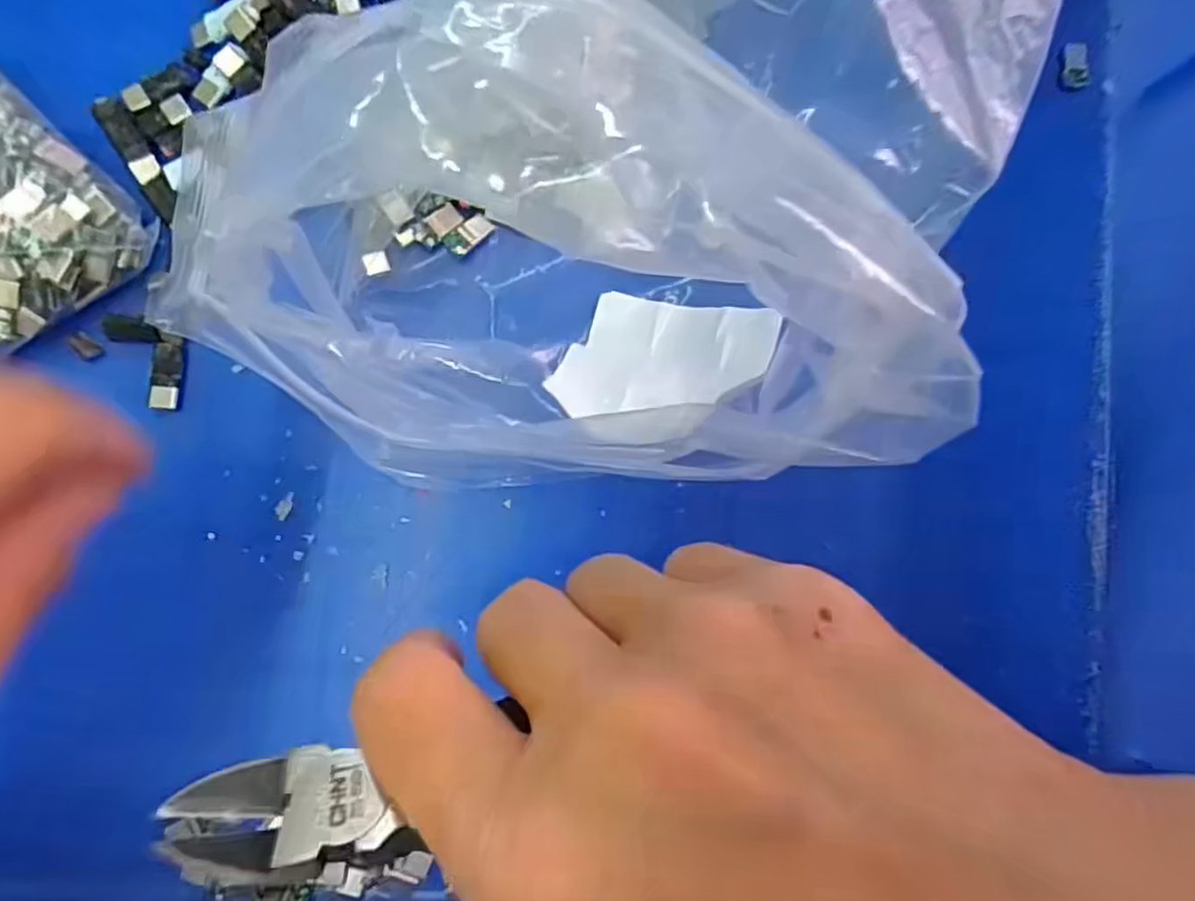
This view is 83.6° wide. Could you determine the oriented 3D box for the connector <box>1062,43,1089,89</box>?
[{"bbox_3d":[0.167,-0.135,0.233,0.009,0.004,0.016,-1,87,-5],"label":"connector"}]

